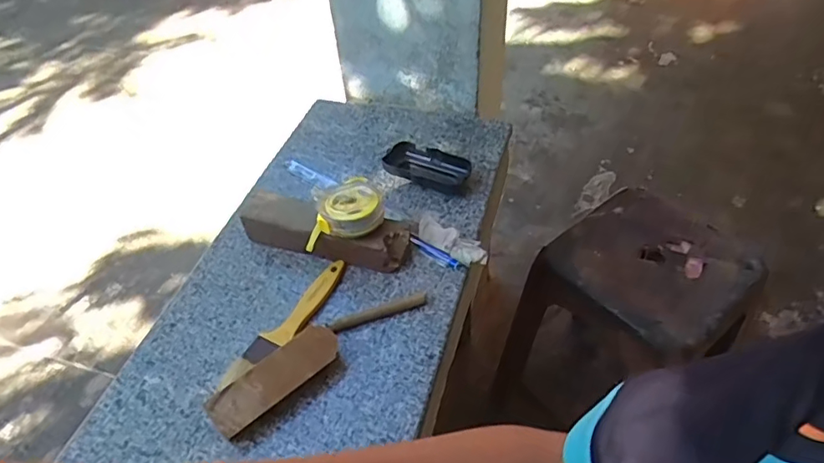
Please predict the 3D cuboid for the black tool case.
[{"bbox_3d":[0.021,-0.087,0.691,0.110,0.016,0.063,16,51,17],"label":"black tool case"}]

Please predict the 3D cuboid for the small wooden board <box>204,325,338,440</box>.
[{"bbox_3d":[-0.121,0.130,0.481,0.123,0.007,0.039,-35,80,-24],"label":"small wooden board"}]

